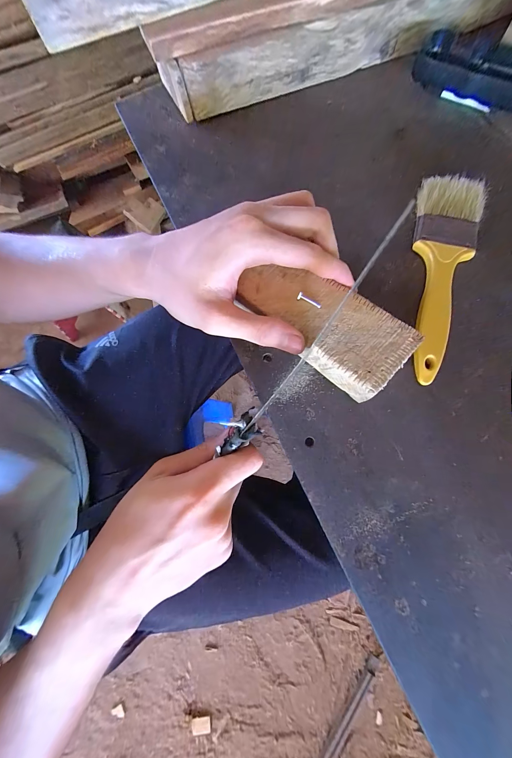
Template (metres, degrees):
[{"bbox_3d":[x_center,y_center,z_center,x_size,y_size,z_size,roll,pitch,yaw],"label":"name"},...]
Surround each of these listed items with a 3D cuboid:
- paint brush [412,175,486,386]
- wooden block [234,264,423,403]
[{"bbox_3d":[0.145,-0.081,0.198,0.046,0.023,0.173,13,75,5],"label":"paint brush"},{"bbox_3d":[0.045,-0.040,0.183,0.117,0.023,0.052,37,78,10],"label":"wooden block"}]

